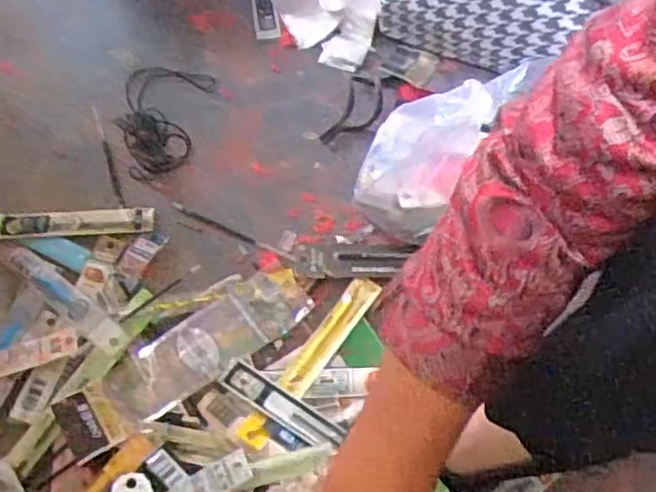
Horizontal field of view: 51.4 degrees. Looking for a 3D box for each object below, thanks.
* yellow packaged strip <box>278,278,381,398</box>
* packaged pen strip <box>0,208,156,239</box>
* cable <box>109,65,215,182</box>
[{"bbox_3d":[0.003,0.074,0.573,0.024,0.012,0.118,34,71,16],"label":"yellow packaged strip"},{"bbox_3d":[-0.239,-0.022,0.629,0.153,0.008,0.026,-3,66,1],"label":"packaged pen strip"},{"bbox_3d":[-0.171,-0.125,0.678,0.082,0.011,0.131,12,67,7],"label":"cable"}]

